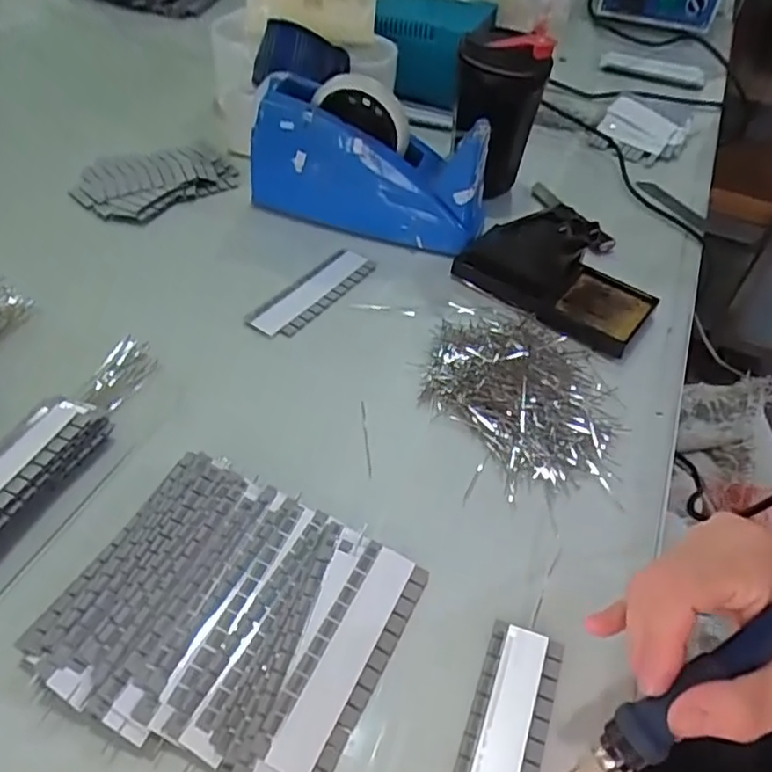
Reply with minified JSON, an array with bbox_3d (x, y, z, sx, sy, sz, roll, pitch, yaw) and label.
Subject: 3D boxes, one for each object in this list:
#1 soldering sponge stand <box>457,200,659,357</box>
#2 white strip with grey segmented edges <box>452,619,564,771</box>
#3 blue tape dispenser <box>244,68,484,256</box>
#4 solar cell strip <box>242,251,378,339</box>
[{"bbox_3d":[0.141,-0.099,0.534,0.161,0.069,0.082,23,50,13],"label":"soldering sponge stand"},{"bbox_3d":[0.056,0.178,0.323,0.038,0.006,0.126,20,49,11],"label":"white strip with grey segmented edges"},{"bbox_3d":[-0.013,-0.198,0.582,0.207,0.115,0.061,16,48,7],"label":"blue tape dispenser"},{"bbox_3d":[-0.060,-0.079,0.541,0.042,0.004,0.124,29,51,18],"label":"solar cell strip"}]

